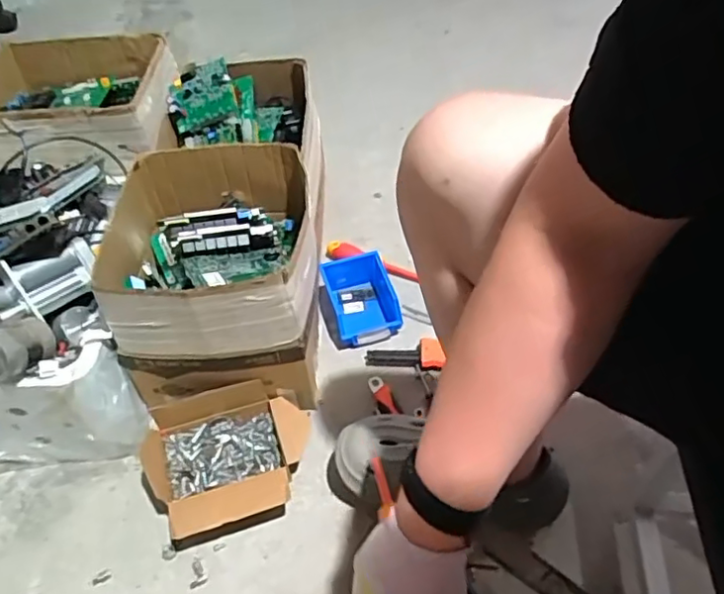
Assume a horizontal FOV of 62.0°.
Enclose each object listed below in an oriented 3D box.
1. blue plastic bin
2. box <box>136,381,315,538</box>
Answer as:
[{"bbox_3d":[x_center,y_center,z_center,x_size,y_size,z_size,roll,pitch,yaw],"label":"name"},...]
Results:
[{"bbox_3d":[-0.003,0.002,1.035,0.121,0.067,0.148,-15,51,-9],"label":"blue plastic bin"},{"bbox_3d":[-0.183,0.226,0.835,0.235,0.085,0.183,-16,52,-10],"label":"box"}]

